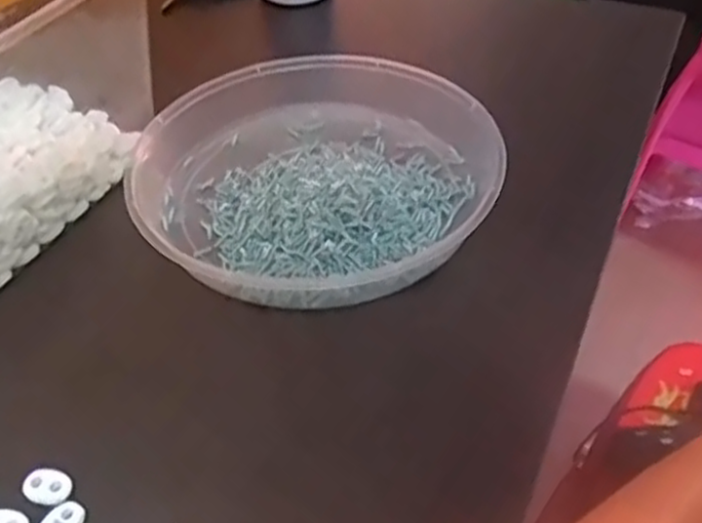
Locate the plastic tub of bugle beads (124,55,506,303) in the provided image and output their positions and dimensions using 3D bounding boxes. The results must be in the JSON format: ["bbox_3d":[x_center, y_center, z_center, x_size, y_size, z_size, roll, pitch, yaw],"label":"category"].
[{"bbox_3d":[-0.025,-0.070,0.492,0.229,0.043,0.229,-1,45,1],"label":"plastic tub of bugle beads"}]

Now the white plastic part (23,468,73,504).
[{"bbox_3d":[-0.143,0.104,0.342,0.023,0.004,0.015,11,46,12],"label":"white plastic part"}]

